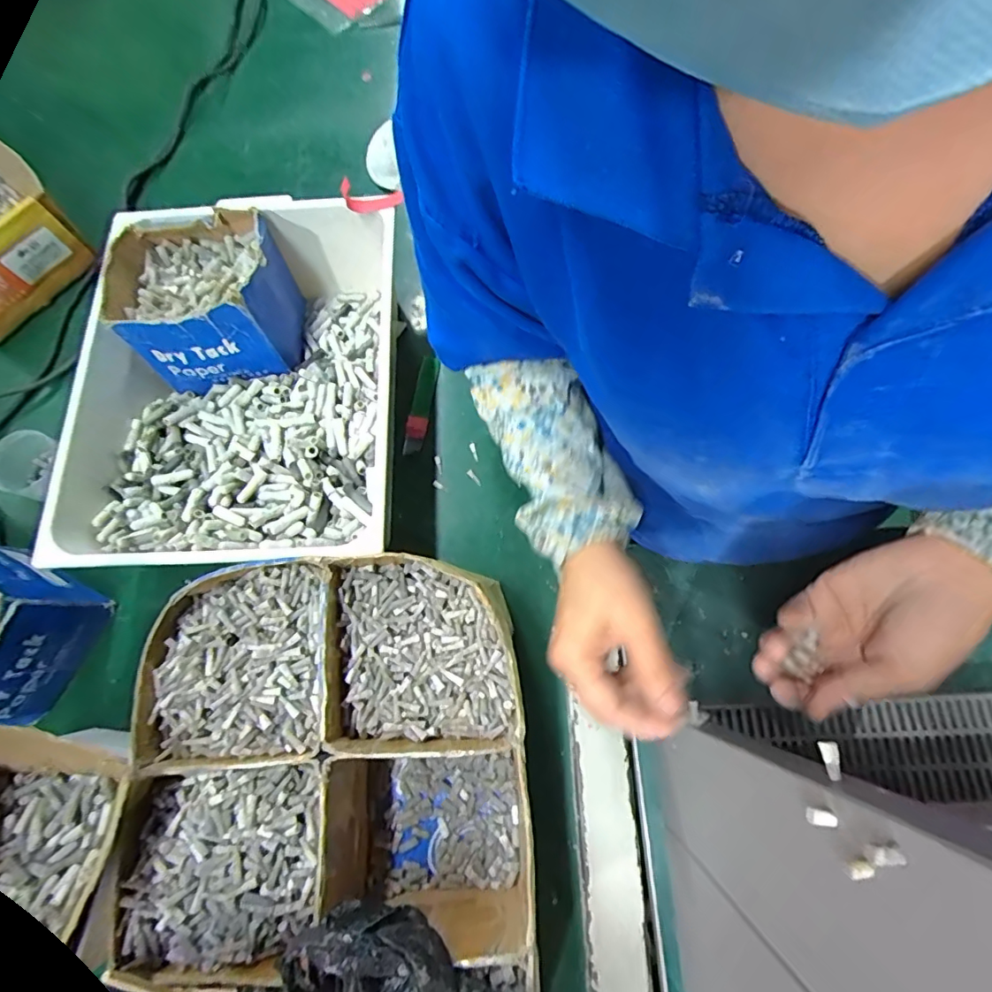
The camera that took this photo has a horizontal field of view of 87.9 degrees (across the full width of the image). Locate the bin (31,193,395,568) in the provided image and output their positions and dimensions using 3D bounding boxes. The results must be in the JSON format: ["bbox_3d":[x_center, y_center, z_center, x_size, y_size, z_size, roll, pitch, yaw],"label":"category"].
[{"bbox_3d":[-0.239,-0.104,0.513,0.290,0.133,0.359,-2,73,2],"label":"bin"}]

